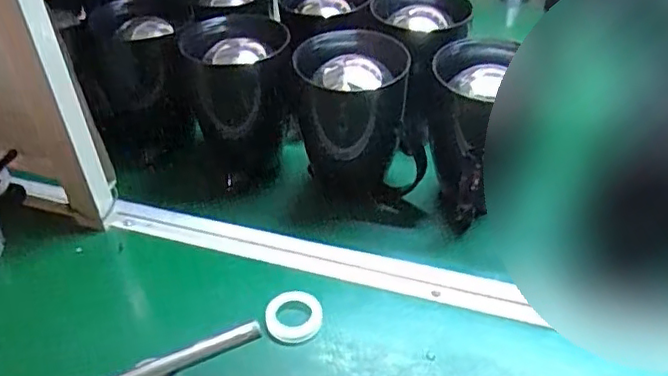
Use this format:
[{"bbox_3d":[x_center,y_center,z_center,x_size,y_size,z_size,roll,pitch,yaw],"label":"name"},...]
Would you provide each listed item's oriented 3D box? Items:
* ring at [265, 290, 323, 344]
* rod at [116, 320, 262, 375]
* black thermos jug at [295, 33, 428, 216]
[{"bbox_3d":[-0.042,0.132,0.635,0.057,0.009,0.059,0,41,0],"label":"ring"},{"bbox_3d":[-0.159,0.160,0.529,0.198,0.020,0.014,-19,44,-20],"label":"rod"},{"bbox_3d":[0.031,-0.081,0.744,0.146,0.189,0.132,-3,41,-3],"label":"black thermos jug"}]

